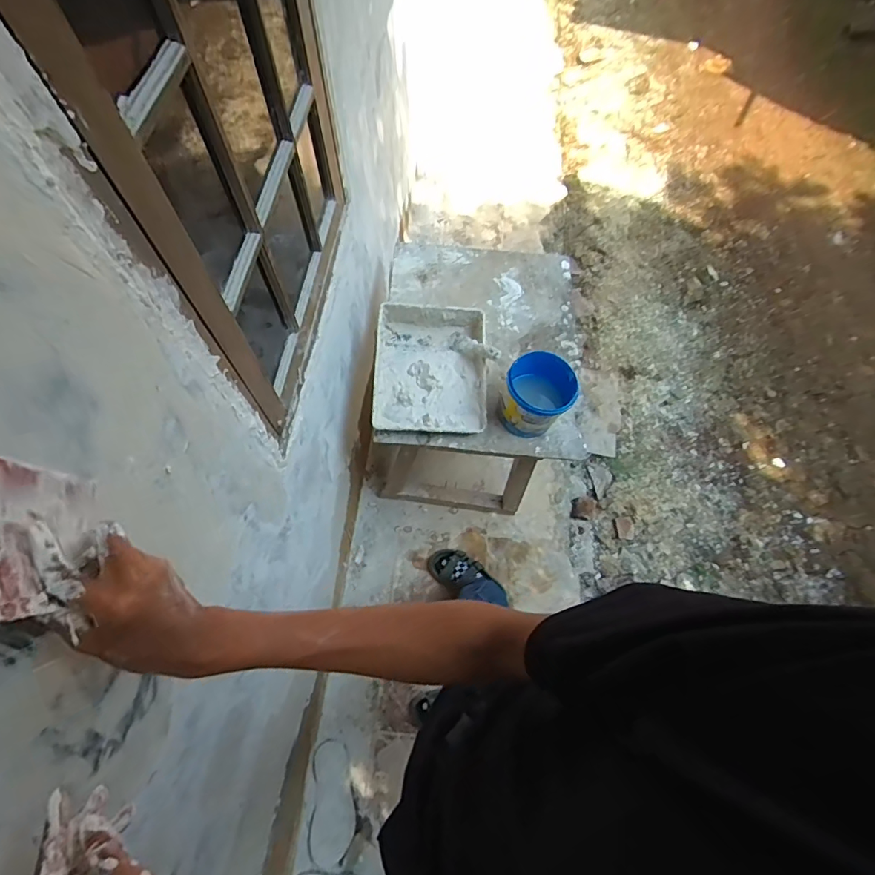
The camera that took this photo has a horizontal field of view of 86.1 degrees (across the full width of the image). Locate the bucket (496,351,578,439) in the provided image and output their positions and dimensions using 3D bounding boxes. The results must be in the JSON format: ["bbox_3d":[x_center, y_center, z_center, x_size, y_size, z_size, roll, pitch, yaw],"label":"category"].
[{"bbox_3d":[0.242,-0.097,1.148,0.163,0.175,0.149,0,65,-1],"label":"bucket"}]

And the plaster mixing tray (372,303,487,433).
[{"bbox_3d":[-0.016,-0.171,1.223,0.283,0.090,0.355,2,65,0],"label":"plaster mixing tray"}]

